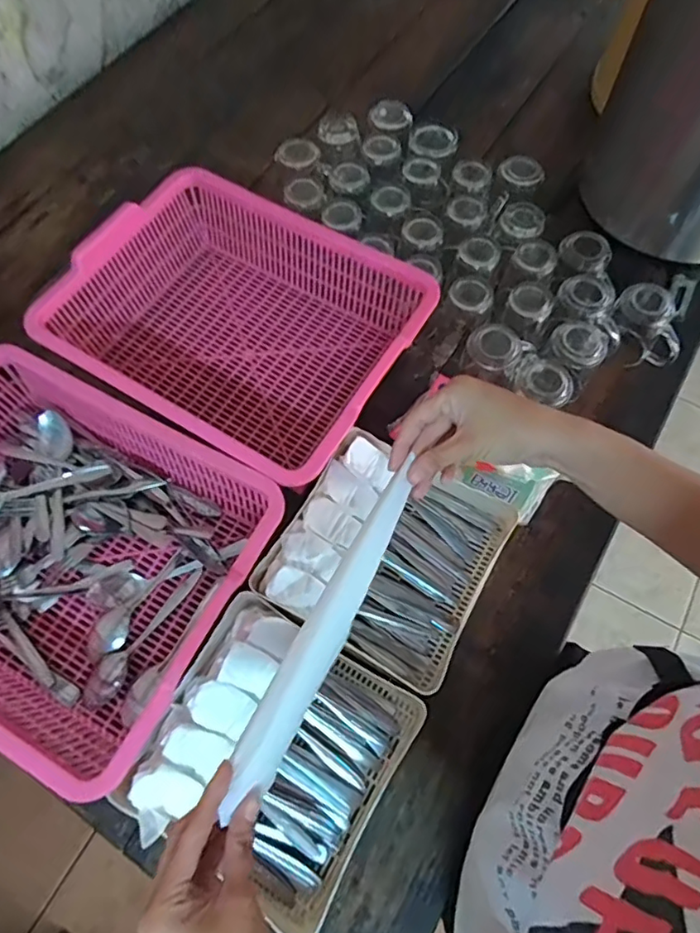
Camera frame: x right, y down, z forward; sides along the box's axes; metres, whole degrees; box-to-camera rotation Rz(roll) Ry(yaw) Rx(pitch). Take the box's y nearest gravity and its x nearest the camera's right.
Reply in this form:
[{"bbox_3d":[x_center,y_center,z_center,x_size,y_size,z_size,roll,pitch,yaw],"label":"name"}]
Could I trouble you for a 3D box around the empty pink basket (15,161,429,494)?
[{"bbox_3d":[-0.134,-0.167,0.687,0.388,0.103,0.311,30,69,13],"label":"empty pink basket"}]

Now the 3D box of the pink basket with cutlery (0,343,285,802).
[{"bbox_3d":[-0.303,0.084,0.588,0.394,0.115,0.304,27,69,12],"label":"pink basket with cutlery"}]

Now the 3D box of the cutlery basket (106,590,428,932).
[{"bbox_3d":[-0.072,0.262,0.523,0.218,0.069,0.215,29,69,13],"label":"cutlery basket"}]

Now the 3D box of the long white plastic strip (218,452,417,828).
[{"bbox_3d":[-0.013,0.105,0.380,0.029,0.028,0.229,26,70,11],"label":"long white plastic strip"}]

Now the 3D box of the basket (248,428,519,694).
[{"bbox_3d":[0.043,0.088,0.605,0.211,0.056,0.219,27,69,12],"label":"basket"}]

